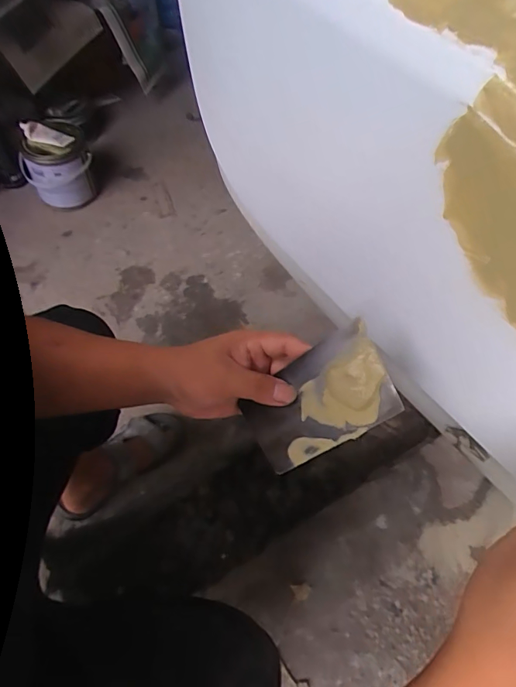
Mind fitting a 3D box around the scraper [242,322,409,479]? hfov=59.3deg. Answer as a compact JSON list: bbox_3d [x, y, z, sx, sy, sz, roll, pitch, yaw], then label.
[{"bbox_3d":[0.044,0.048,0.354,0.012,0.129,0.072,-12,69,-57],"label":"scraper"}]

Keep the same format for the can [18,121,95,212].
[{"bbox_3d":[-0.477,-0.427,1.103,0.150,0.186,0.126,-1,60,-1],"label":"can"}]

